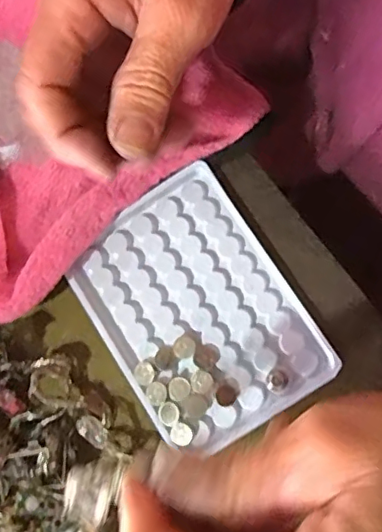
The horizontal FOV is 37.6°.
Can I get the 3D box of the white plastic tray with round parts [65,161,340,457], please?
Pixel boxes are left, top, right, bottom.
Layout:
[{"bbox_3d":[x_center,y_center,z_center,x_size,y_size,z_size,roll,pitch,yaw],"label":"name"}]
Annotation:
[{"bbox_3d":[0.002,0.023,0.290,0.093,0.012,0.128,-34,79,1],"label":"white plastic tray with round parts"}]

